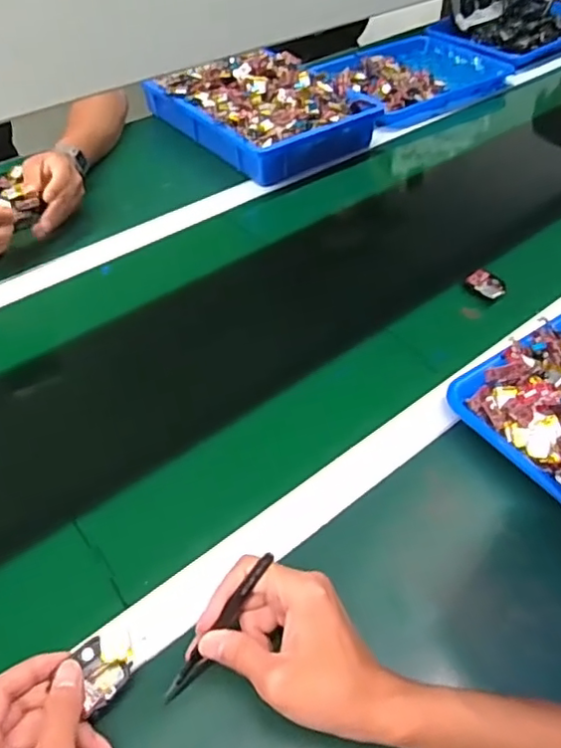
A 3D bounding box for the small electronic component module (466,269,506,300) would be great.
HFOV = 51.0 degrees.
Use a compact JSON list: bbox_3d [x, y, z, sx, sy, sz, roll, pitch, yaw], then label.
[{"bbox_3d":[0.248,-0.107,0.702,0.039,0.012,0.053,-24,50,-19],"label":"small electronic component module"}]

